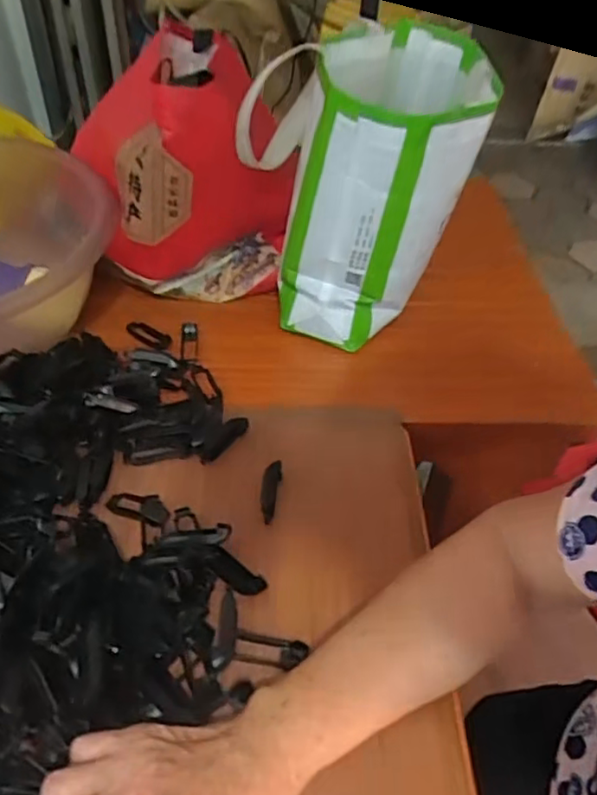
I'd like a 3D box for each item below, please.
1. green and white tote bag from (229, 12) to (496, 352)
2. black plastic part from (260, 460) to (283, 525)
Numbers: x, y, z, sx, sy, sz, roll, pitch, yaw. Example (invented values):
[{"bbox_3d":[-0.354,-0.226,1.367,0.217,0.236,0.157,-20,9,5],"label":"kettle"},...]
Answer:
[{"bbox_3d":[0.093,-0.261,0.700,0.184,0.228,0.363,15,46,11],"label":"green and white tote bag"},{"bbox_3d":[-0.023,0.075,0.511,0.013,0.013,0.053,8,45,4],"label":"black plastic part"}]

